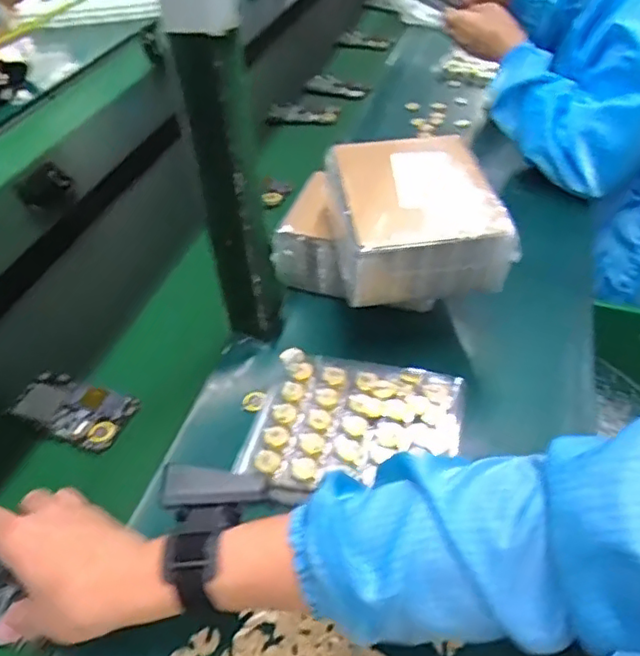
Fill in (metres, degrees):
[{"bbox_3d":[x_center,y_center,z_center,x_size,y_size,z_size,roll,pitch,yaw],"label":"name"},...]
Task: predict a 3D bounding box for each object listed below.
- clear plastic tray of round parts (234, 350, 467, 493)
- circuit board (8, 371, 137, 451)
[{"bbox_3d":[0.029,0.083,0.527,0.172,0.024,0.148,10,42,13],"label":"clear plastic tray of round parts"},{"bbox_3d":[-0.242,0.077,0.589,0.120,0.017,0.063,13,46,20],"label":"circuit board"}]

